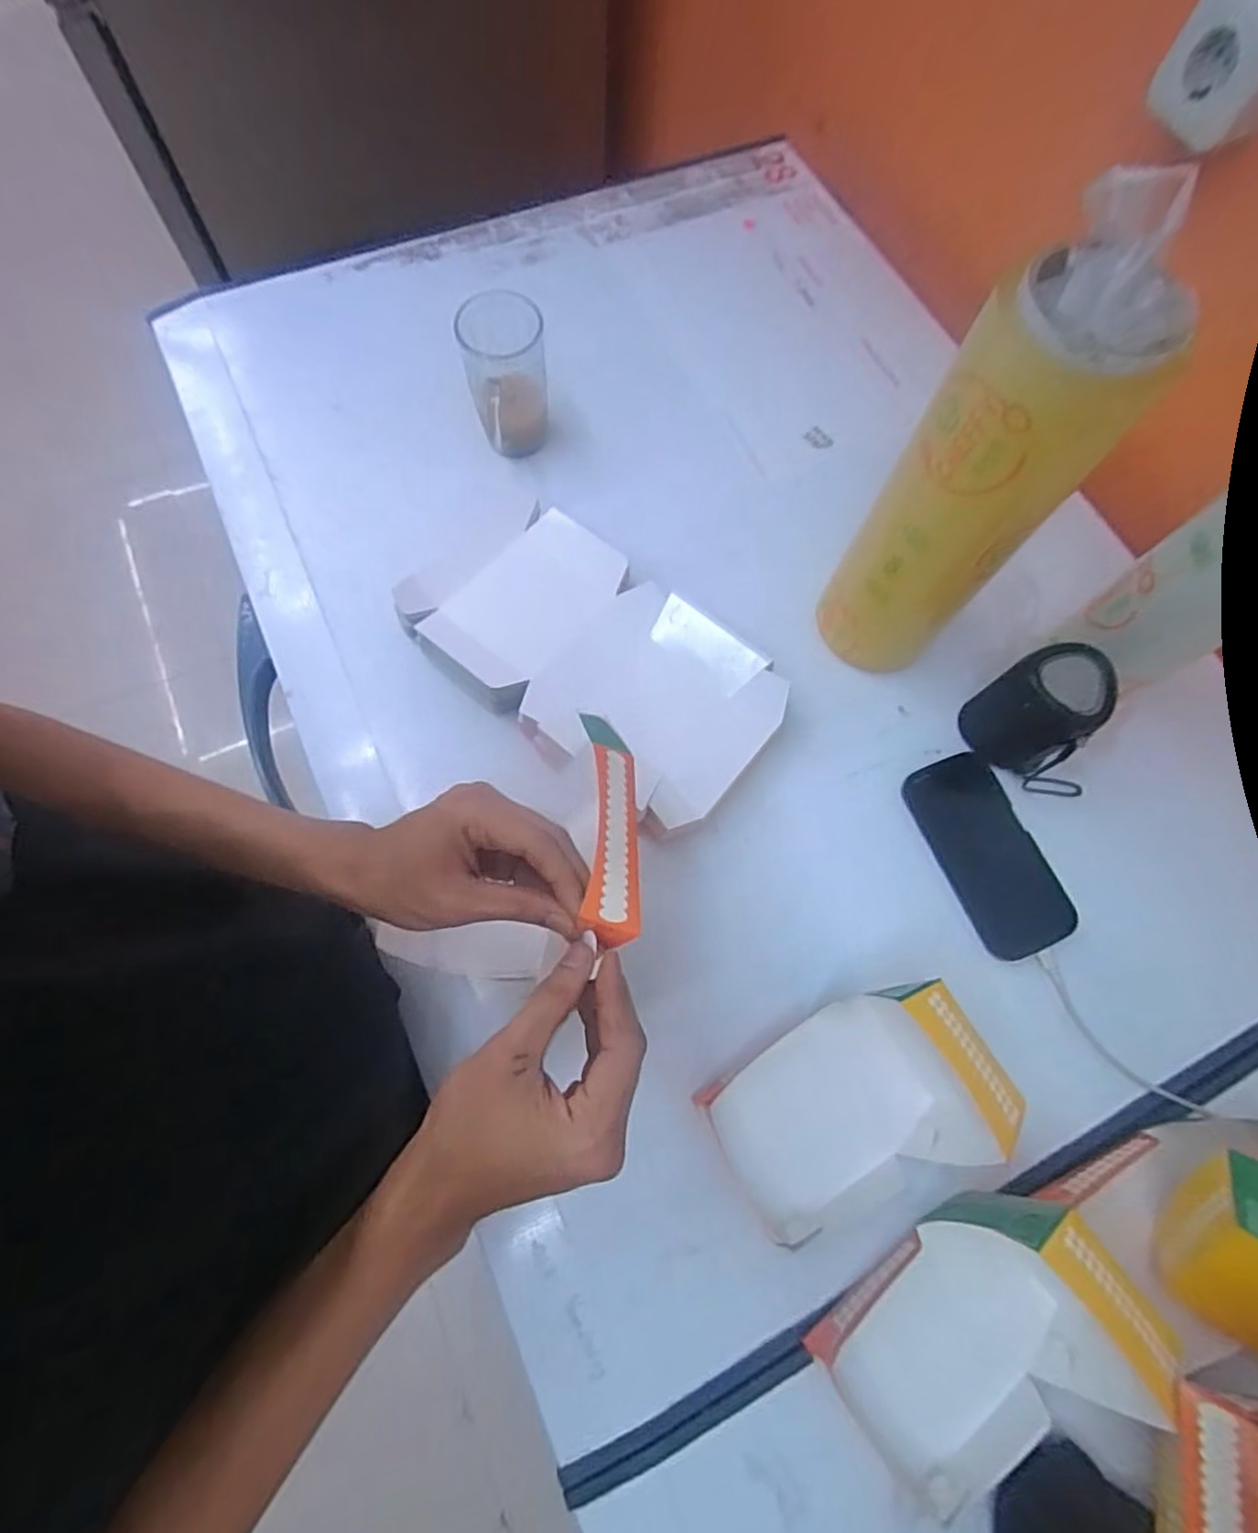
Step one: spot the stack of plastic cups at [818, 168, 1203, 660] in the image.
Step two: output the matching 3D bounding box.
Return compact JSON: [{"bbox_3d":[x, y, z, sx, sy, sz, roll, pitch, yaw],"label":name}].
[{"bbox_3d":[0.227,-0.183,0.479,0.101,0.346,0.083,15,70,3],"label":"stack of plastic cups"}]

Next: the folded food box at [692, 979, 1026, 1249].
[{"bbox_3d":[0.154,0.236,0.457,0.175,0.103,0.128,-24,73,-10],"label":"folded food box"}]

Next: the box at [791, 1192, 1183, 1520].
[{"bbox_3d":[0.222,0.360,0.415,0.176,0.098,0.126,-33,75,-13],"label":"box"}]

